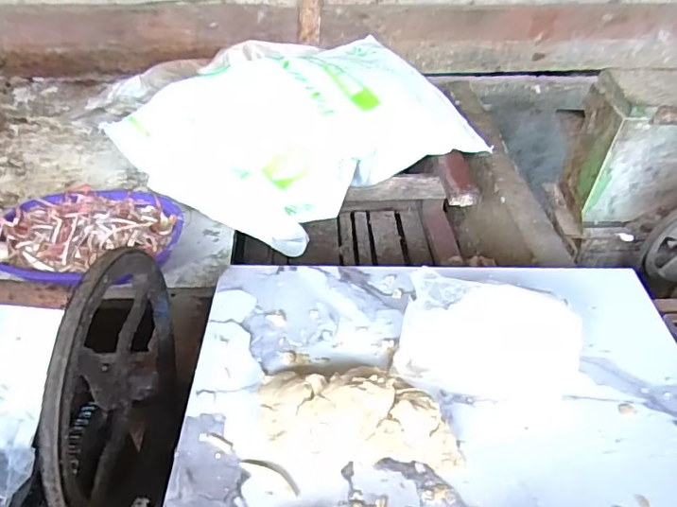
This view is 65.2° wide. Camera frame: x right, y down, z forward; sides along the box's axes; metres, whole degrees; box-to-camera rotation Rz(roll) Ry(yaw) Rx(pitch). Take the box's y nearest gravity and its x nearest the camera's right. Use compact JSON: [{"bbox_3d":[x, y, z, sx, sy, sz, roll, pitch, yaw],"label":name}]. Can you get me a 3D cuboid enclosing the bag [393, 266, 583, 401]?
[{"bbox_3d":[0.145,0.079,0.505,0.166,0.078,0.084,3,43,-2],"label":"bag"}]

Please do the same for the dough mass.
[{"bbox_3d":[0.017,0.136,0.453,0.176,0.067,0.070,10,43,6],"label":"dough mass"}]

